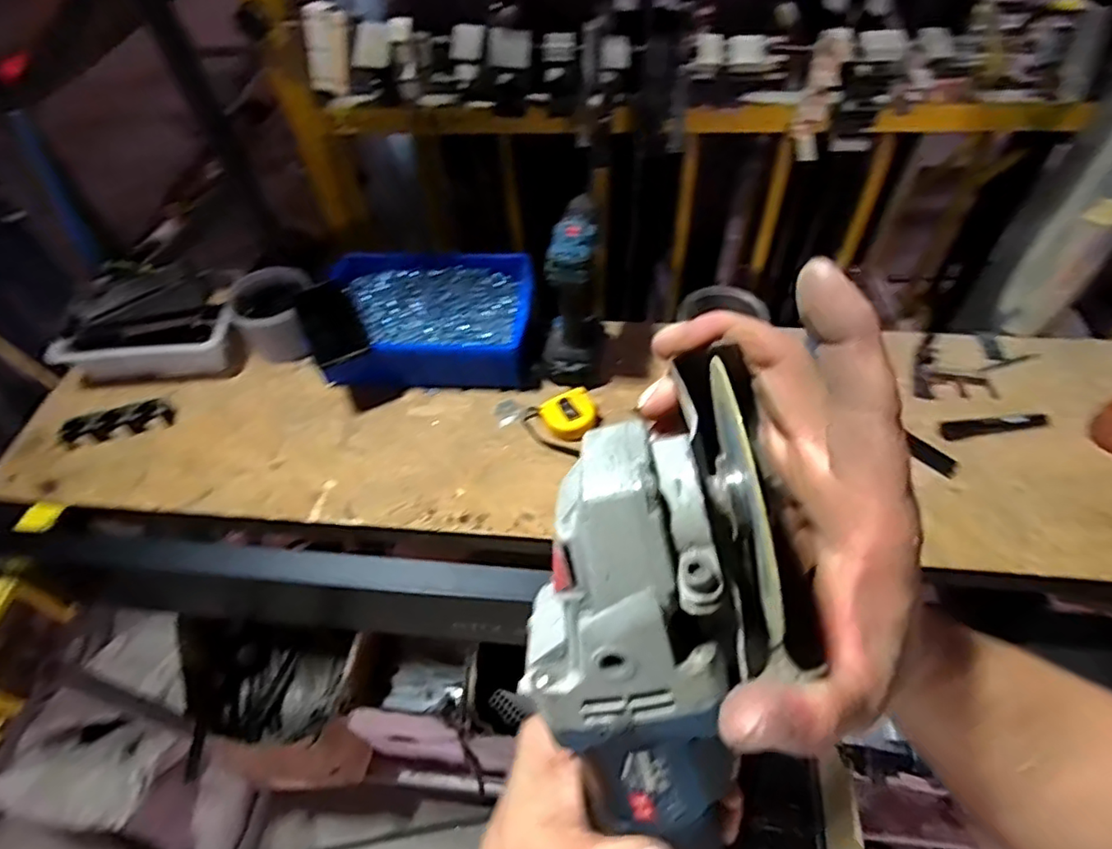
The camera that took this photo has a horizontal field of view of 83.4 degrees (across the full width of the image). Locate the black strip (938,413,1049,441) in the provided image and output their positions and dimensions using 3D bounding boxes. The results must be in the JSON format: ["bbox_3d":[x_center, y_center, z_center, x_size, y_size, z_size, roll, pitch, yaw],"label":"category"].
[{"bbox_3d":[0.558,-0.001,0.792,0.139,0.014,0.027,-6,53,-3],"label":"black strip"}]

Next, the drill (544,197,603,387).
[{"bbox_3d":[0.024,-0.169,0.824,0.076,0.223,0.143,1,53,3],"label":"drill"}]

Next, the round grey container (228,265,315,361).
[{"bbox_3d":[-0.413,-0.161,0.924,0.112,0.081,0.119,-4,53,-1],"label":"round grey container"}]

